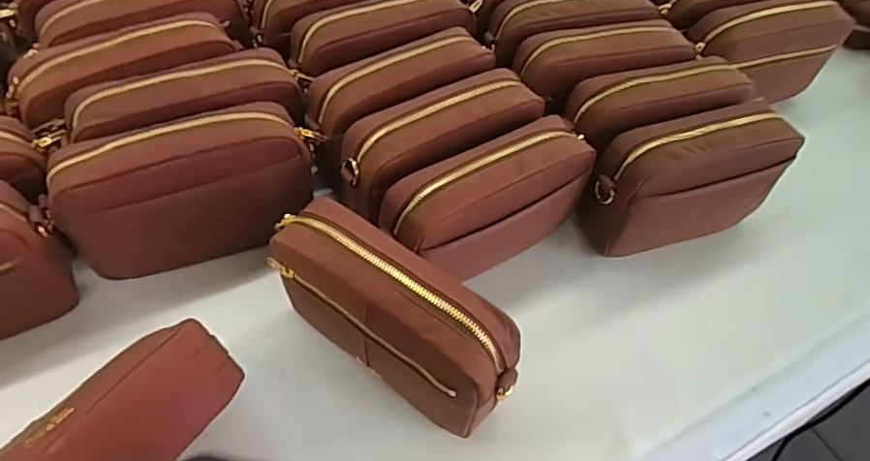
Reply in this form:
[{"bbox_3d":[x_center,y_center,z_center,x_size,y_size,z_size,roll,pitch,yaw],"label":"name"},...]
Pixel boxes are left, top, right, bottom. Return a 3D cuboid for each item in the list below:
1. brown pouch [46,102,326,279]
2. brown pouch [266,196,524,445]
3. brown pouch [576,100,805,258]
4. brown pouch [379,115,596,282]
[{"bbox_3d":[-0.203,-0.039,0.478,0.201,0.129,0.073,-12,55,-15],"label":"brown pouch"},{"bbox_3d":[-0.036,0.069,0.424,0.201,0.133,0.059,33,57,18],"label":"brown pouch"},{"bbox_3d":[0.229,-0.036,0.539,0.187,0.148,0.067,-14,56,-16],"label":"brown pouch"},{"bbox_3d":[0.046,-0.017,0.485,0.179,0.115,0.079,-31,62,-25],"label":"brown pouch"}]

